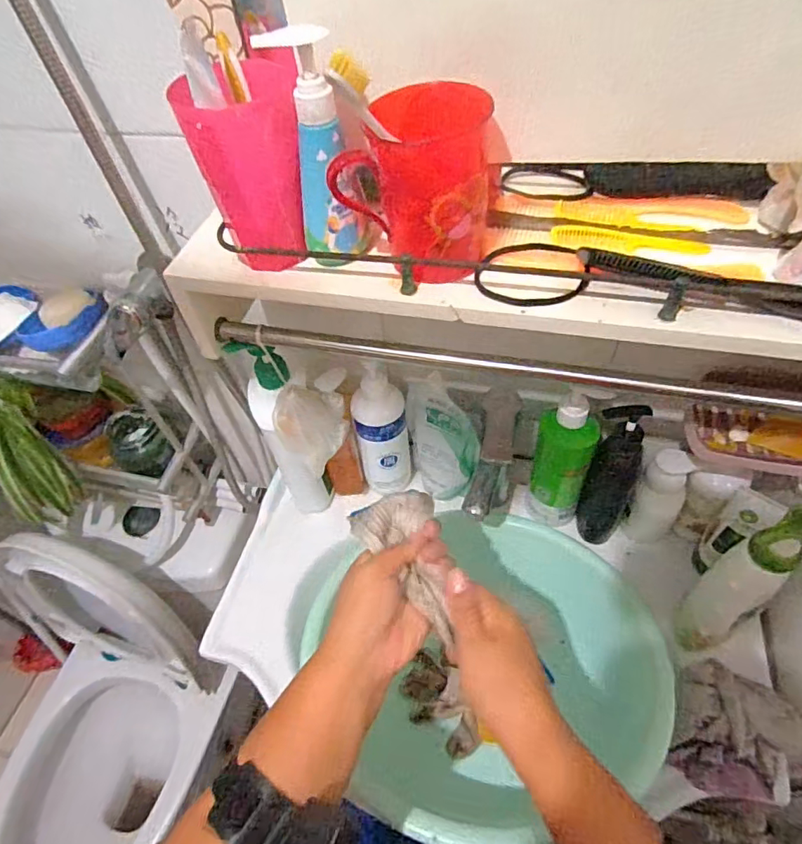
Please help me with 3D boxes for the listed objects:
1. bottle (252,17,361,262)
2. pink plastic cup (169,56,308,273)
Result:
[{"bbox_3d":[-0.054,-0.178,0.365,0.045,0.152,0.045,-15,52,-6],"label":"bottle"},{"bbox_3d":[-0.111,-0.186,0.387,0.071,0.140,0.071,-3,52,3],"label":"pink plastic cup"}]

